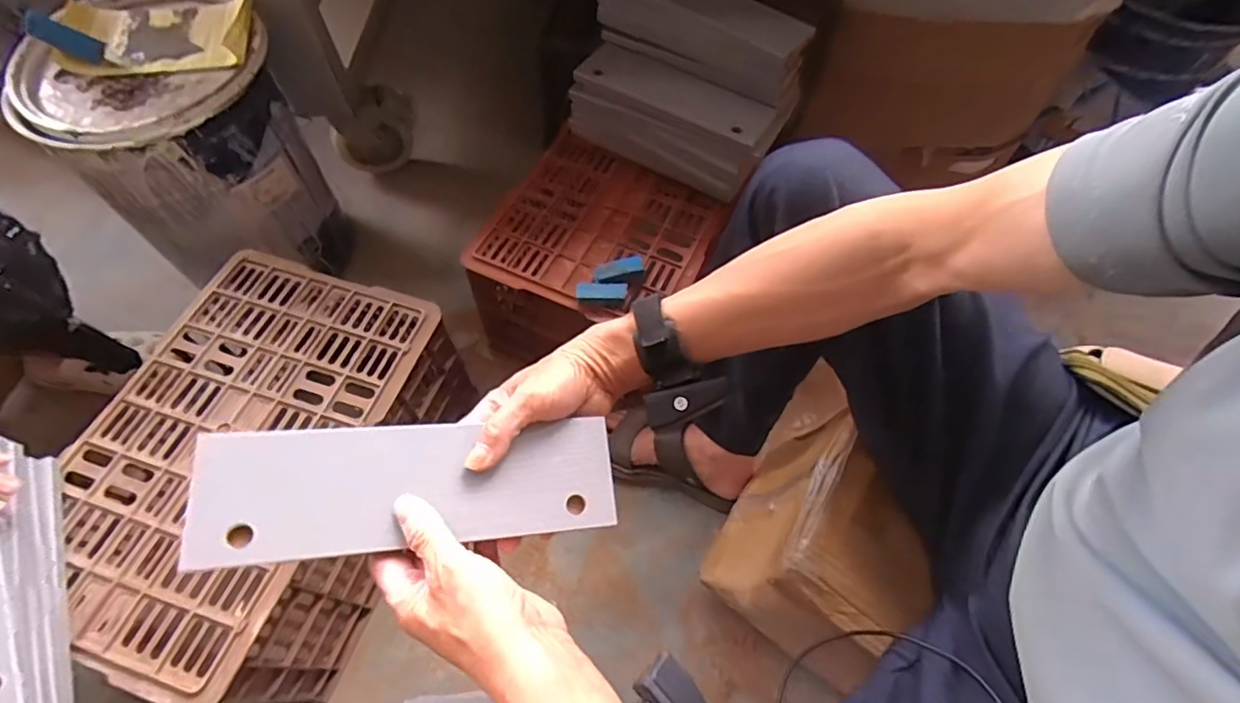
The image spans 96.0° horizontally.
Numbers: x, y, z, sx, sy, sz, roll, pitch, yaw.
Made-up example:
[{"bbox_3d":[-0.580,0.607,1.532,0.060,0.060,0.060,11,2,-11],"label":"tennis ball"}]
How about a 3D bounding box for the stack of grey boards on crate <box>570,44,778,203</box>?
[{"bbox_3d":[0.069,-0.326,0.815,0.281,0.130,0.090,28,63,14],"label":"stack of grey boards on crate"}]

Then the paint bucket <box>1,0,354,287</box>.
[{"bbox_3d":[-0.602,-0.285,0.841,0.270,0.378,0.266,1,59,-1],"label":"paint bucket"}]

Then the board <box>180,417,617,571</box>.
[{"bbox_3d":[-0.135,0.089,0.383,0.263,0.007,0.083,0,68,-18],"label":"board"}]

